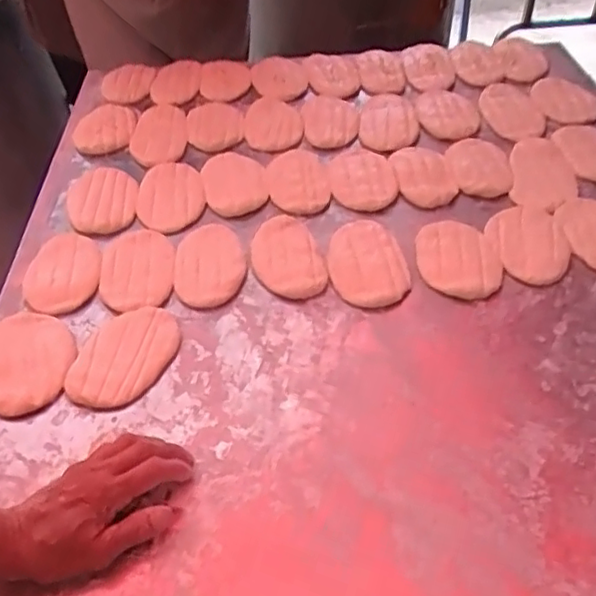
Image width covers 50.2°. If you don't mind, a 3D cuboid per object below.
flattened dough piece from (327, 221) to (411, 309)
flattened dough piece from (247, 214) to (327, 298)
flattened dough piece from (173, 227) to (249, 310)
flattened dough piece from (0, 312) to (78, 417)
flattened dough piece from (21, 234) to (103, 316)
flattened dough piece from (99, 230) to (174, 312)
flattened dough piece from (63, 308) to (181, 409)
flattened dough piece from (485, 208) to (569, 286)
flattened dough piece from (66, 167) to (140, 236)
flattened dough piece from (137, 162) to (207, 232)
[{"bbox_3d":[0.076,-0.045,0.701,0.085,0.013,0.132,-3,44,0],"label":"flattened dough piece"},{"bbox_3d":[-0.014,-0.046,0.708,0.074,0.011,0.124,-11,44,-9],"label":"flattened dough piece"},{"bbox_3d":[-0.098,-0.041,0.707,0.079,0.018,0.128,-6,44,-3],"label":"flattened dough piece"},{"bbox_3d":[-0.259,0.060,0.606,0.087,0.011,0.118,-18,46,-15],"label":"flattened dough piece"},{"bbox_3d":[-0.257,-0.030,0.699,0.076,0.014,0.127,-7,44,-5],"label":"flattened dough piece"},{"bbox_3d":[-0.177,-0.031,0.701,0.079,0.007,0.126,-8,44,-5],"label":"flattened dough piece"},{"bbox_3d":[-0.170,0.055,0.614,0.085,0.010,0.122,17,47,20],"label":"flattened dough piece"},{"bbox_3d":[0.256,-0.061,0.709,0.076,0.009,0.115,-4,44,-1],"label":"flattened dough piece"},{"bbox_3d":[-0.240,-0.120,0.782,0.084,0.013,0.127,-6,44,-3],"label":"flattened dough piece"},{"bbox_3d":[-0.158,-0.127,0.789,0.081,0.012,0.122,-2,44,1],"label":"flattened dough piece"}]

